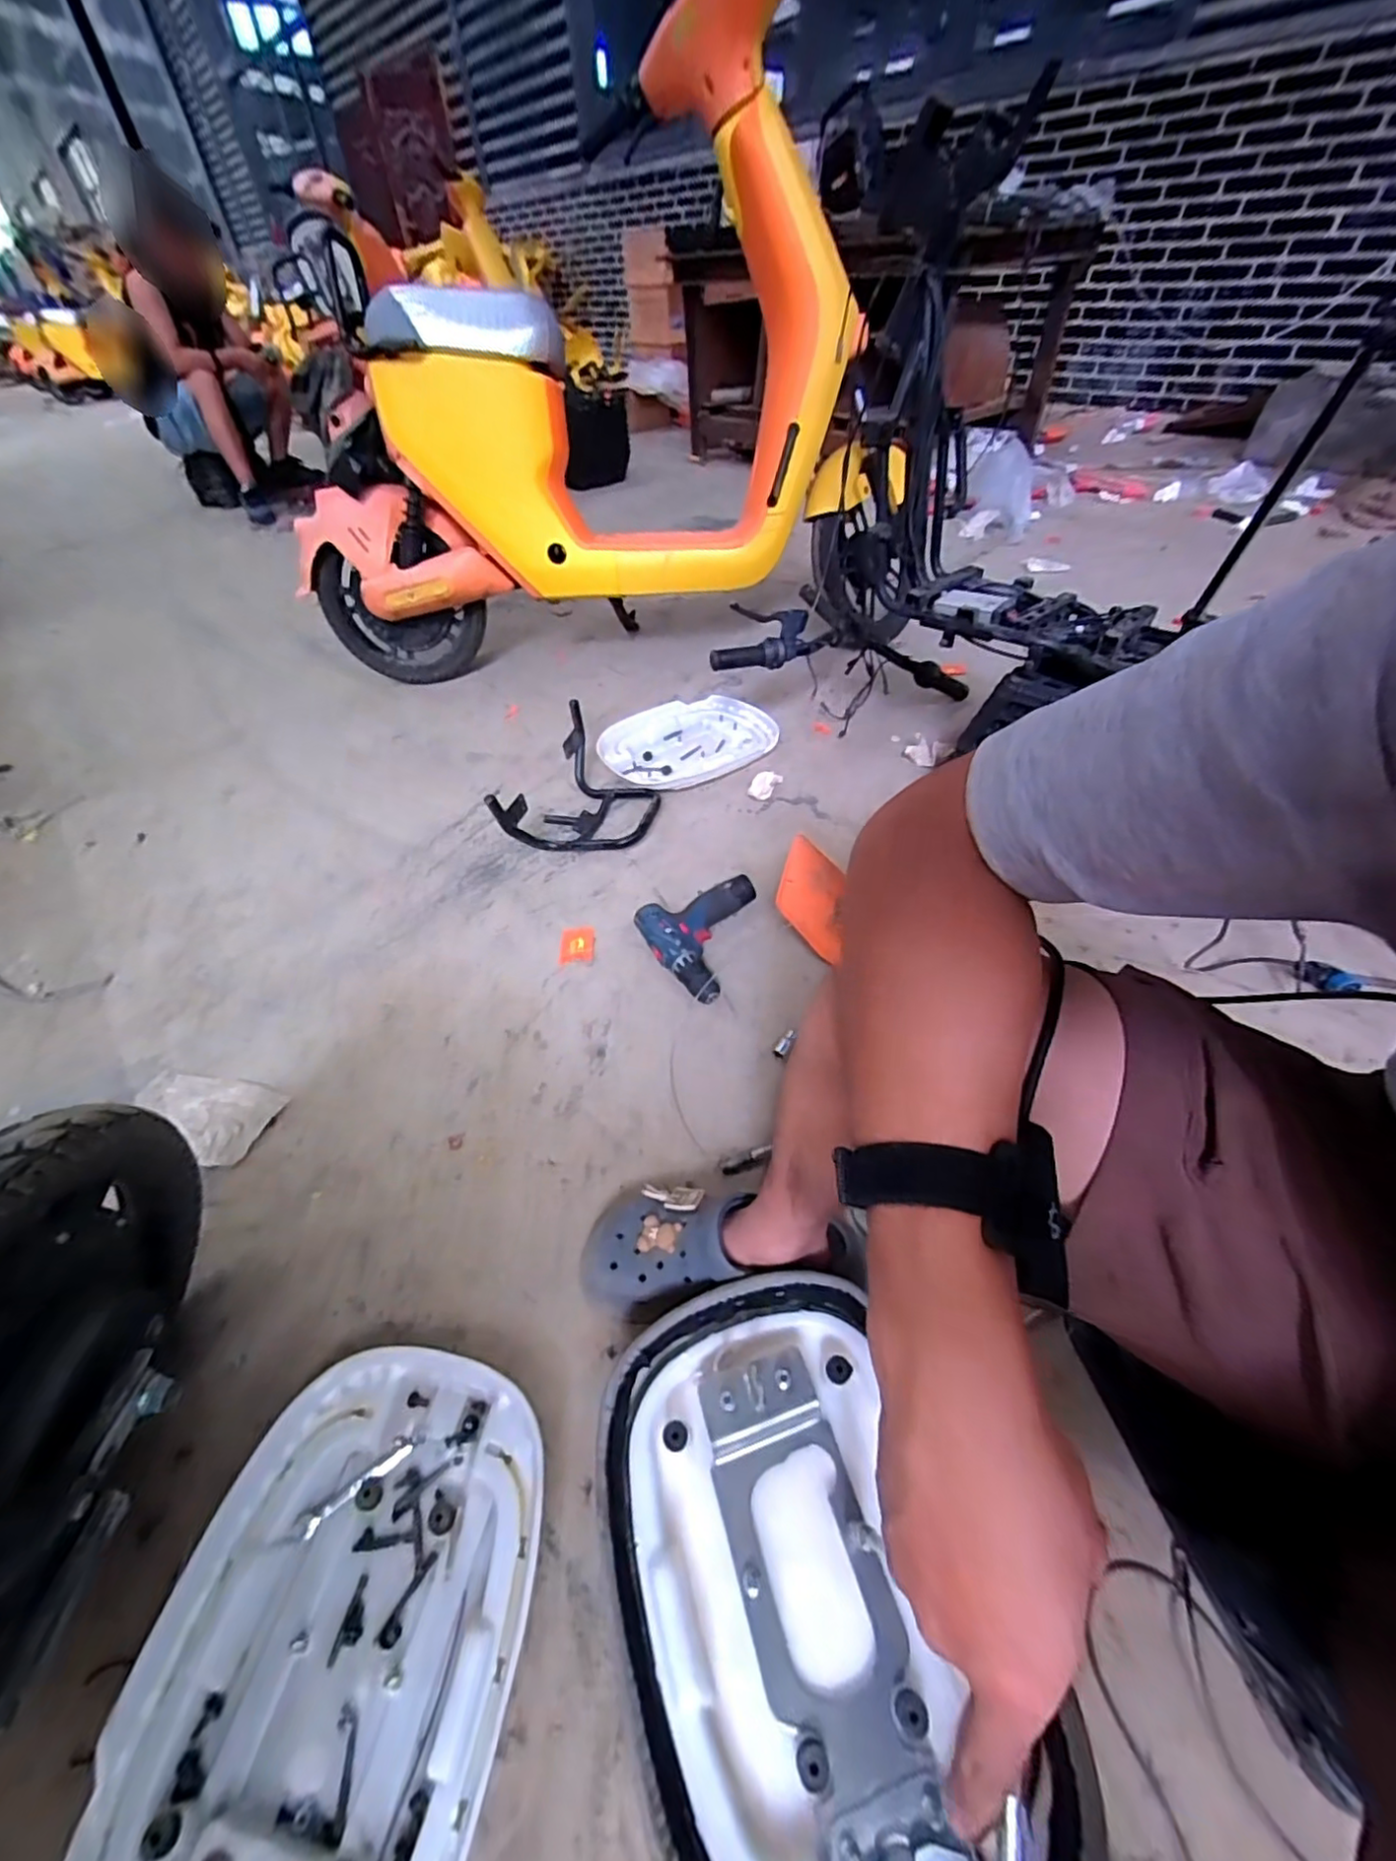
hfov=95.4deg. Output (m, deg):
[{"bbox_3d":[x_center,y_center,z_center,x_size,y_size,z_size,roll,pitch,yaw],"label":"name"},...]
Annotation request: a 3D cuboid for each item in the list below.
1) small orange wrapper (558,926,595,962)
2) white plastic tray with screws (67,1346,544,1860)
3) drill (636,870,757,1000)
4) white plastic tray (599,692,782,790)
[{"bbox_3d":[-0.185,0.020,0.968,0.050,0.004,0.071,-4,47,0],"label":"small orange wrapper"},{"bbox_3d":[-0.271,0.533,0.472,0.268,0.036,0.366,5,47,9],"label":"white plastic tray with screws"},{"bbox_3d":[-0.015,-0.003,0.942,0.148,0.054,0.218,11,49,14],"label":"drill"},{"bbox_3d":[-0.014,-0.389,1.306,0.371,0.048,0.261,-27,51,-21],"label":"white plastic tray"}]

